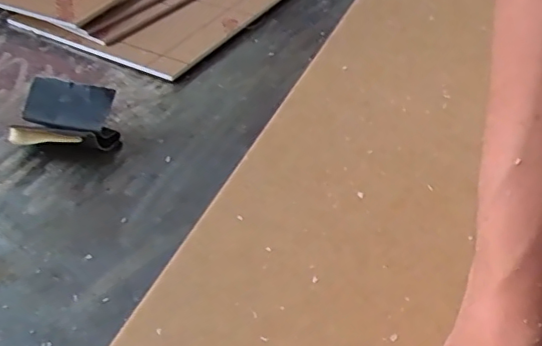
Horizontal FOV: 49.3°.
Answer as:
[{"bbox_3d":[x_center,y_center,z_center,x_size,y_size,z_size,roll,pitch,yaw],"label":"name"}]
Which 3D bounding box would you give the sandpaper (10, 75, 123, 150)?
[{"bbox_3d":[-0.146,-0.036,0.414,0.074,0.035,0.048,13,44,14],"label":"sandpaper"}]

